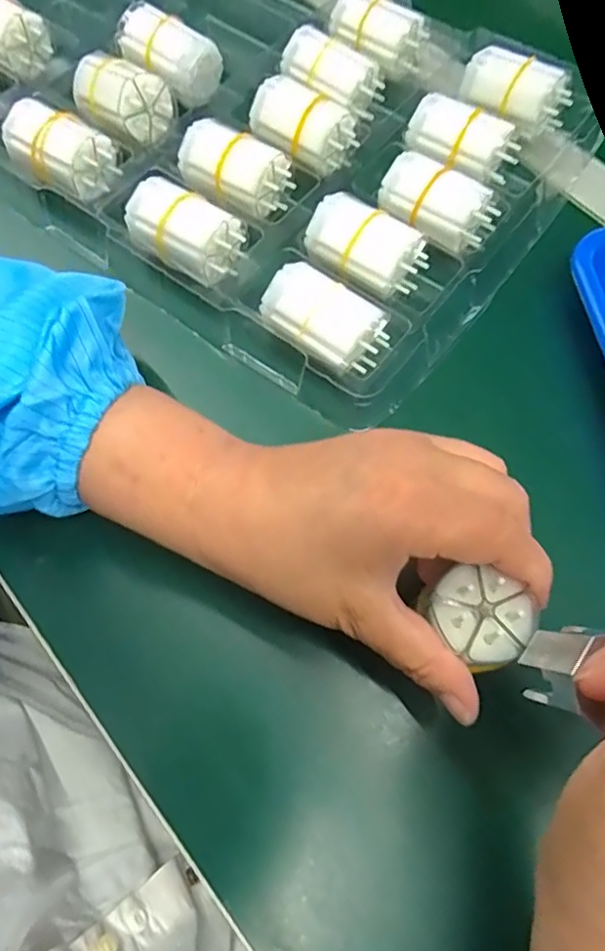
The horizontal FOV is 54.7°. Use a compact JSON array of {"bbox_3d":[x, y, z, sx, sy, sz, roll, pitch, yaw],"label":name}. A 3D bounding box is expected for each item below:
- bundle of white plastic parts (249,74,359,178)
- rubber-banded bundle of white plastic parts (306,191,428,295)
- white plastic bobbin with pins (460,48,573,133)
[{"bbox_3d":[0.001,-0.212,0.354,0.040,0.030,0.058,-41,74,-17],"label":"bundle of white plastic parts"},{"bbox_3d":[0.036,-0.129,0.321,0.063,0.021,0.040,33,70,11],"label":"rubber-banded bundle of white plastic parts"},{"bbox_3d":[0.132,-0.240,0.360,0.065,0.024,0.034,29,69,10],"label":"white plastic bobbin with pins"}]

